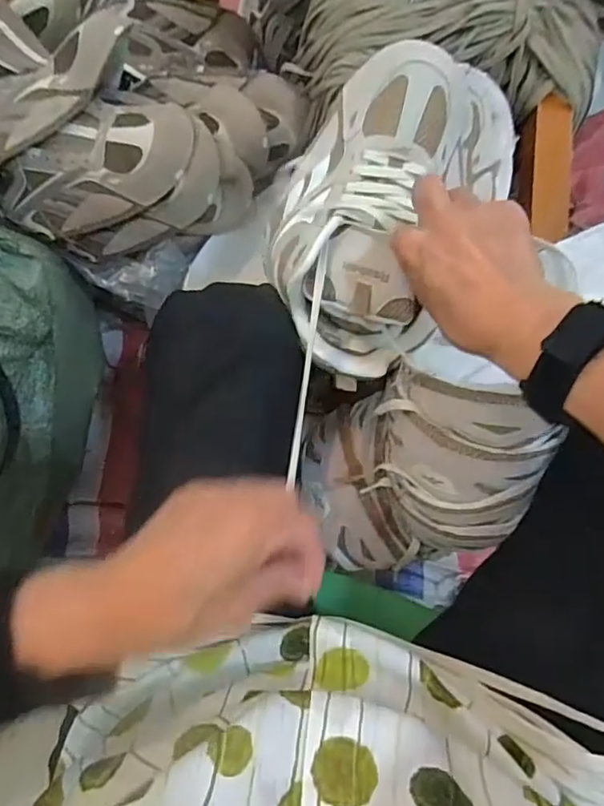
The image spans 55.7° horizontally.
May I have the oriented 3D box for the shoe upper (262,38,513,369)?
[{"bbox_3d":[0.075,-0.161,0.431,0.146,0.096,0.280,28,79,4],"label":"shoe upper"}]

